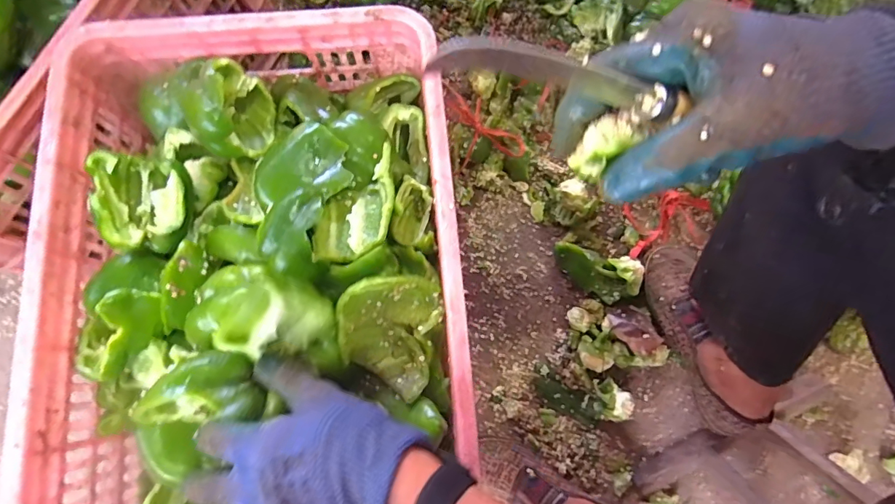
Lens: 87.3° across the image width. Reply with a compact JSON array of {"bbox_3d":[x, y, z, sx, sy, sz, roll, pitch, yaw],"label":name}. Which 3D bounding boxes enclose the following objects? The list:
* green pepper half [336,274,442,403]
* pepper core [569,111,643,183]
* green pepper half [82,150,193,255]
[{"bbox_3d":[-0.050,0.067,0.397,0.078,0.058,0.095,11,77,3],"label":"green pepper half"},{"bbox_3d":[0.080,-0.054,0.238,0.038,0.018,0.019,-43,81,-8],"label":"pepper core"},{"bbox_3d":[-0.268,-0.046,0.408,0.076,0.047,0.083,22,78,5],"label":"green pepper half"}]

